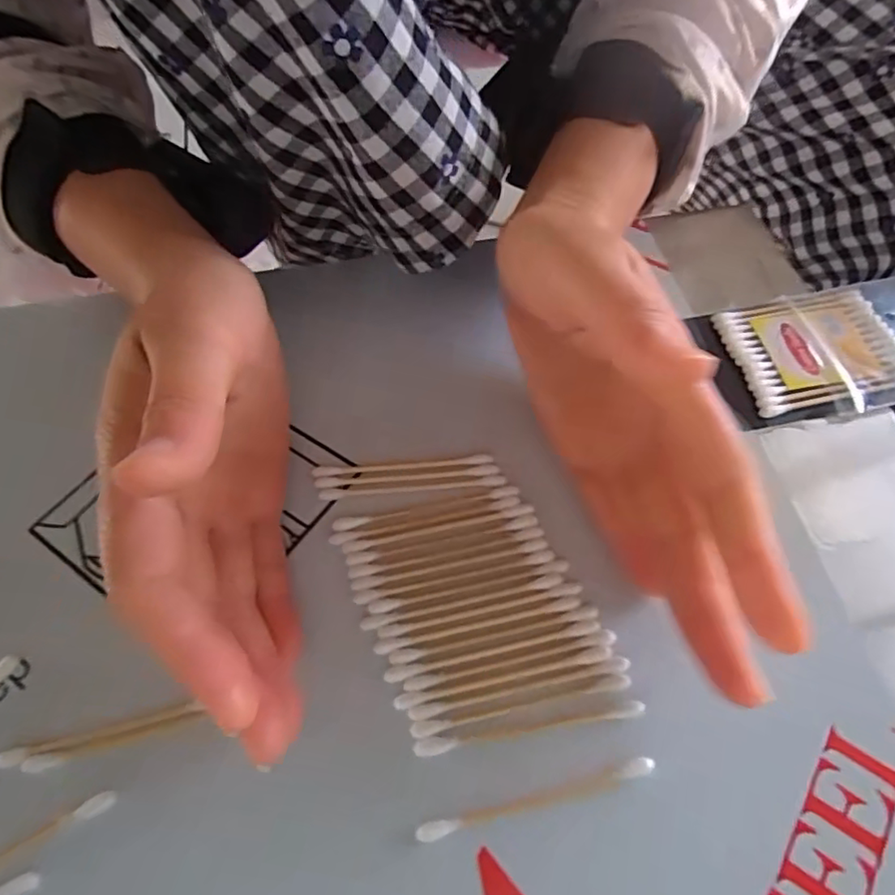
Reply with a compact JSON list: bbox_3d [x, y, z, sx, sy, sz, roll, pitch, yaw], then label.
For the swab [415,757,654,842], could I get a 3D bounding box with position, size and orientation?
[{"bbox_3d":[0.026,0.104,0.170,0.071,0.004,0.005,-14,59,-6],"label":"swab"}]

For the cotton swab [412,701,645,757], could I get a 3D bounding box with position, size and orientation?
[{"bbox_3d":[0.026,0.087,0.179,0.072,0.004,0.005,-9,58,-3],"label":"cotton swab"}]

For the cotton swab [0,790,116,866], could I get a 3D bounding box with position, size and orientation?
[{"bbox_3d":[-0.132,0.120,0.164,0.072,0.004,0.005,-27,61,-13],"label":"cotton swab"}]

